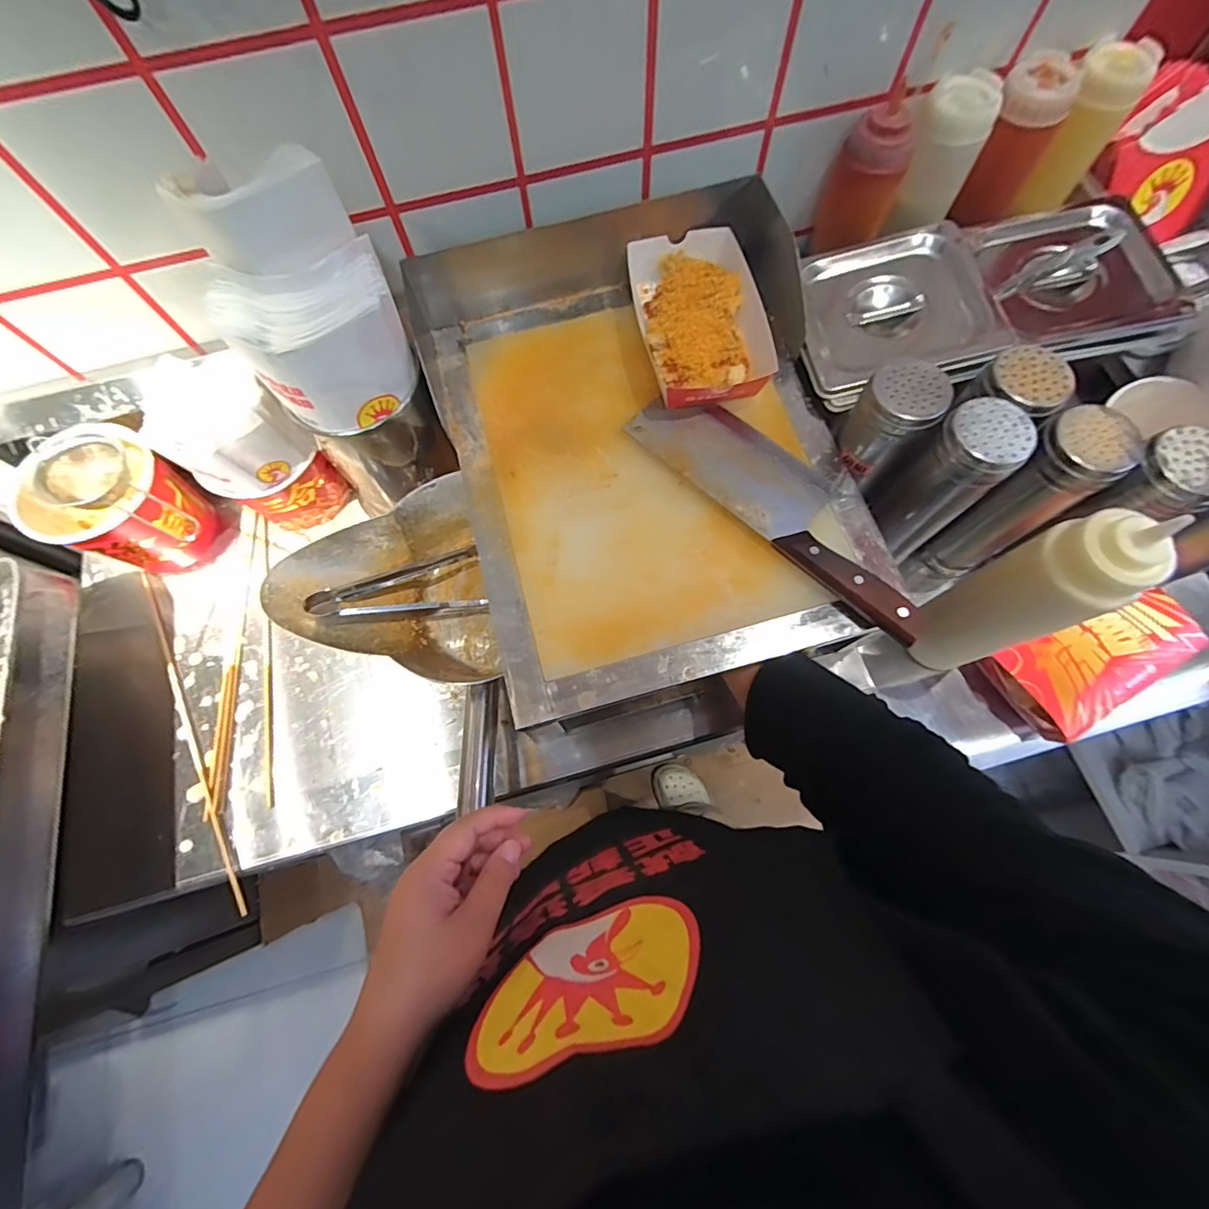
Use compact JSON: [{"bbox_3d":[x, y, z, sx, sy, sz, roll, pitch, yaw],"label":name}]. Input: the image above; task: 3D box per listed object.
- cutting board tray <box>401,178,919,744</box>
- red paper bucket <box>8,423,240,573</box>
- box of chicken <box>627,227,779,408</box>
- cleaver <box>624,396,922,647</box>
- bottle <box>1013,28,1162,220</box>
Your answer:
[{"bbox_3d":[0.031,-0.165,0.473,0.340,0.060,0.460,-15,73,-4],"label":"cutting board tray"},{"bbox_3d":[-0.504,-0.103,0.565,0.124,0.122,0.120,0,72,1],"label":"red paper bucket"},{"bbox_3d":[0.089,-0.272,0.502,0.112,0.038,0.183,-9,72,-2],"label":"box of chicken"},{"bbox_3d":[0.152,-0.095,0.451,0.081,0.028,0.291,-43,76,-11],"label":"cleaver"},{"bbox_3d":[0.473,-0.482,0.537,0.067,0.121,0.072,0,72,1],"label":"bottle"}]

